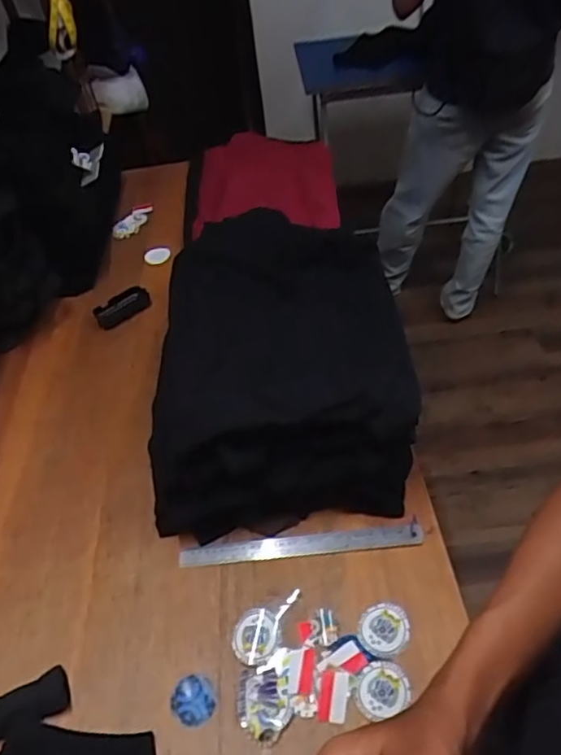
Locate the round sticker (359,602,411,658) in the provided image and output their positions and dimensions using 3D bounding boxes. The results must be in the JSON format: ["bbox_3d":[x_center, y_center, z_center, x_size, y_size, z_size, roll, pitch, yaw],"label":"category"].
[{"bbox_3d":[0.126,0.304,0.731,0.059,0.009,0.063,-4,45,4],"label":"round sticker"}]

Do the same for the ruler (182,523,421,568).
[{"bbox_3d":[0.028,0.228,0.821,0.324,0.005,0.031,-6,50,1],"label":"ruler"}]

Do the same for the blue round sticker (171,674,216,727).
[{"bbox_3d":[-0.102,0.373,0.702,0.051,0.008,0.054,-4,45,4],"label":"blue round sticker"}]

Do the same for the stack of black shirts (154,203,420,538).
[{"bbox_3d":[0.005,-0.049,0.960,0.350,0.193,0.542,-4,45,4],"label":"stack of black shirts"}]

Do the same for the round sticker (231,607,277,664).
[{"bbox_3d":[-0.032,0.314,0.743,0.056,0.009,0.064,19,54,26],"label":"round sticker"}]

